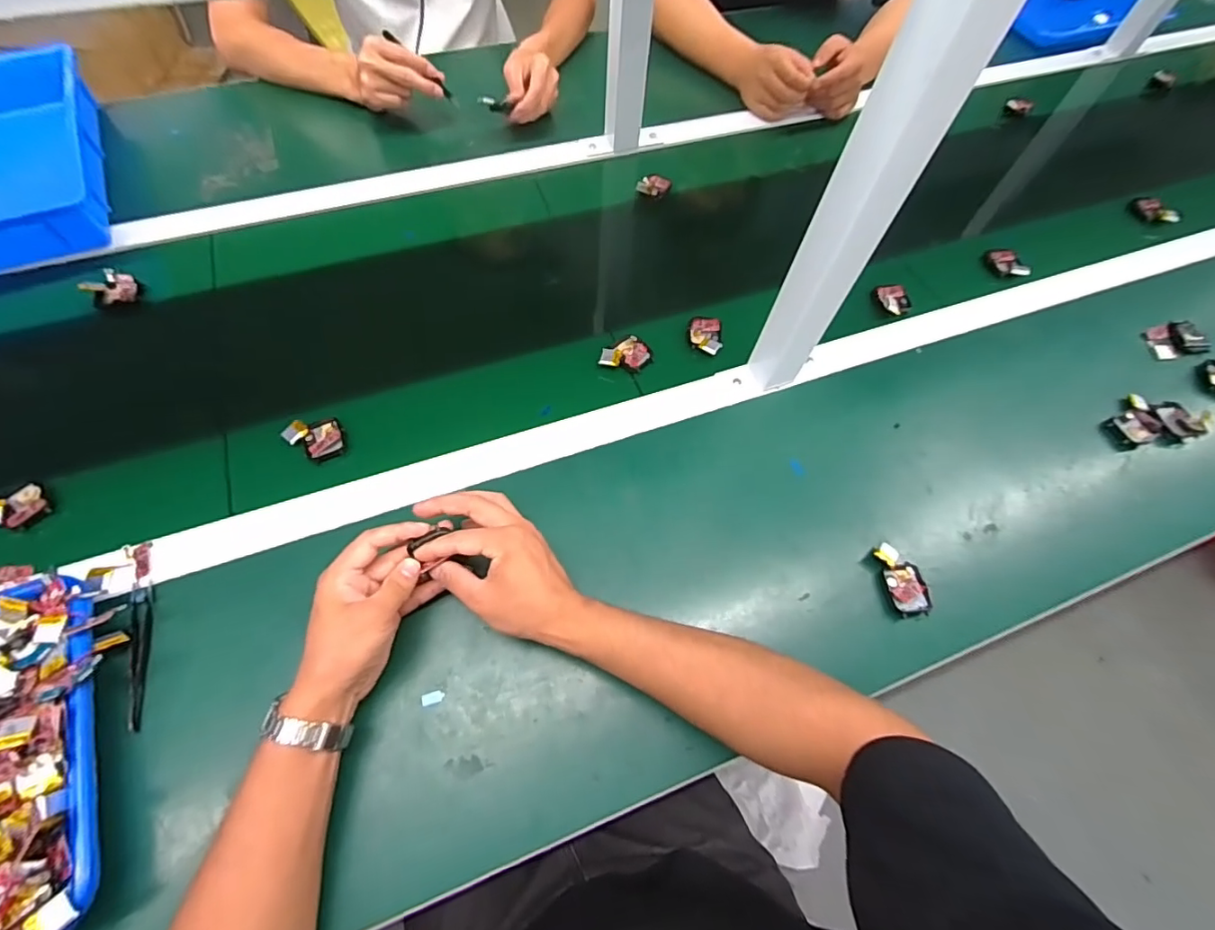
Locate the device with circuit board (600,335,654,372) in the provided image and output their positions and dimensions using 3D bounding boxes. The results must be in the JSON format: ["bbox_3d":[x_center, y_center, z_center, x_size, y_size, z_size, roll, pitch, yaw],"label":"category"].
[{"bbox_3d":[0.020,-0.121,0.581,0.053,0.009,0.043,-37,71,-20],"label":"device with circuit board"}]

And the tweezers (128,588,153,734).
[{"bbox_3d":[-0.374,0.154,0.423,0.011,0.017,0.110,-16,65,-11],"label":"tweezers"}]

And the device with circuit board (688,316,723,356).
[{"bbox_3d":[0.114,-0.149,0.602,0.036,0.013,0.058,1,63,-3],"label":"device with circuit board"}]

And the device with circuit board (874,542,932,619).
[{"bbox_3d":[0.267,0.104,0.477,0.035,0.017,0.064,-5,63,-6],"label":"device with circuit board"}]

